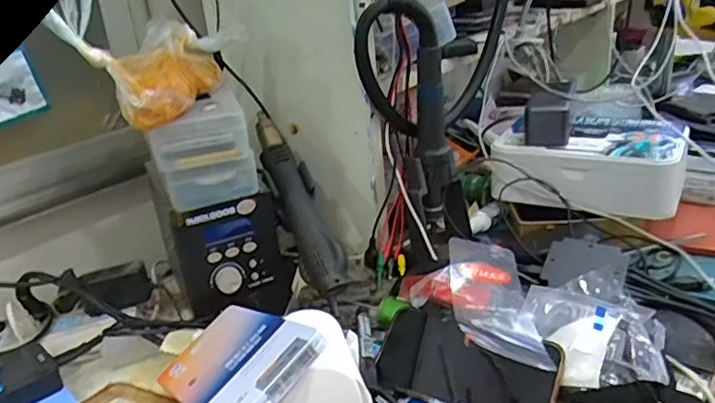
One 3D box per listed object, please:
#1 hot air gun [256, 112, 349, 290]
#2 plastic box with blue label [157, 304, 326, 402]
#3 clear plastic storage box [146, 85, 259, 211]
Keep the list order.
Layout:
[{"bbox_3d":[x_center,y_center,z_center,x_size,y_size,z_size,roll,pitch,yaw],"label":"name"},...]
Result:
[{"bbox_3d":[-0.069,-0.006,0.657,0.046,0.041,0.237,-15,64,-21],"label":"hot air gun"},{"bbox_3d":[-0.110,0.140,0.512,0.103,0.016,0.189,-45,21,-25],"label":"plastic box with blue label"},{"bbox_3d":[-0.159,-0.055,0.596,0.099,0.097,0.079,-22,37,-22],"label":"clear plastic storage box"}]

